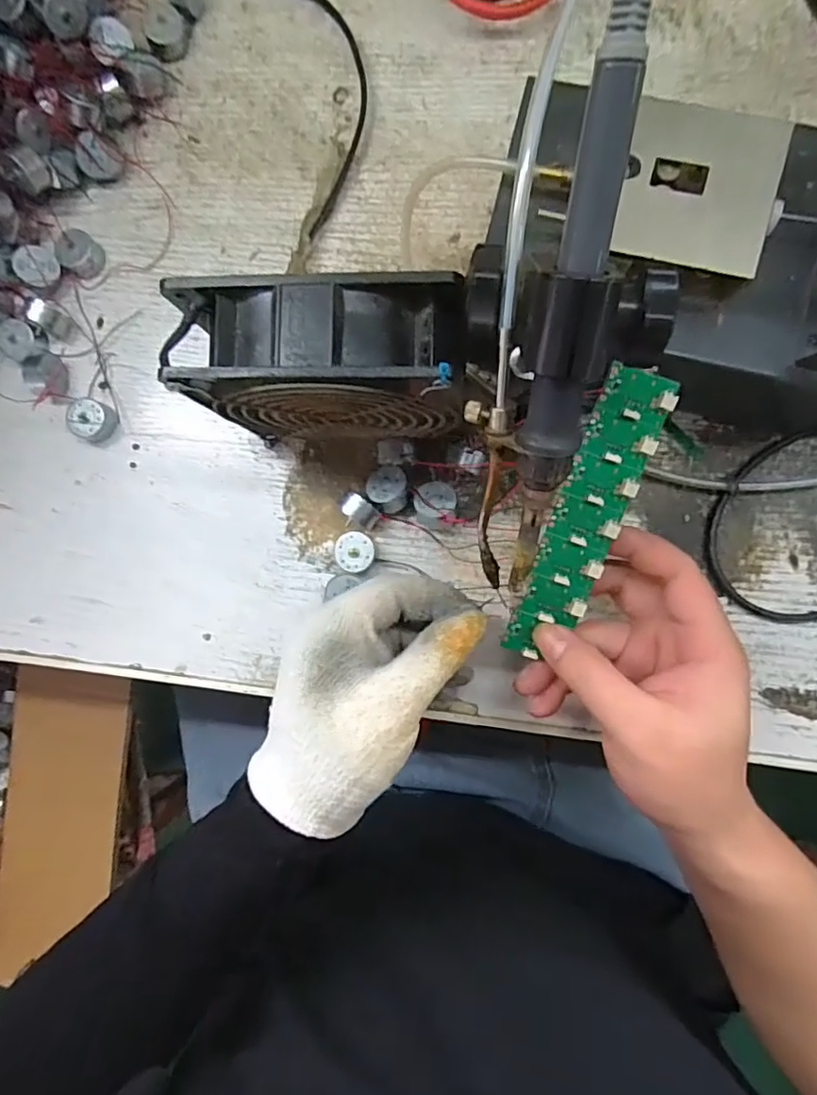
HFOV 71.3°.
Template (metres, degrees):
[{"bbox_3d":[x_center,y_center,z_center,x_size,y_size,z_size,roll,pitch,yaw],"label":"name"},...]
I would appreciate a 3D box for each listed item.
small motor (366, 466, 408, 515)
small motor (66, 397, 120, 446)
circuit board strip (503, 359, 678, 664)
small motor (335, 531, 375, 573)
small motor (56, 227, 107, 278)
[{"bbox_3d":[-0.010,-0.033,0.325,0.022,0.020,0.026,-39,85,4],"label":"small motor"},{"bbox_3d":[-0.189,-0.076,0.341,0.027,0.012,0.025,0,88,6],"label":"small motor"},{"bbox_3d":[0.080,-0.012,0.260,0.031,0.005,0.136,22,103,6],"label":"circuit board strip"},{"bbox_3d":[-0.030,0.003,0.327,0.022,0.013,0.022,7,89,6],"label":"small motor"},{"bbox_3d":[-0.201,-0.180,0.349,0.026,0.014,0.023,40,92,5],"label":"small motor"}]

